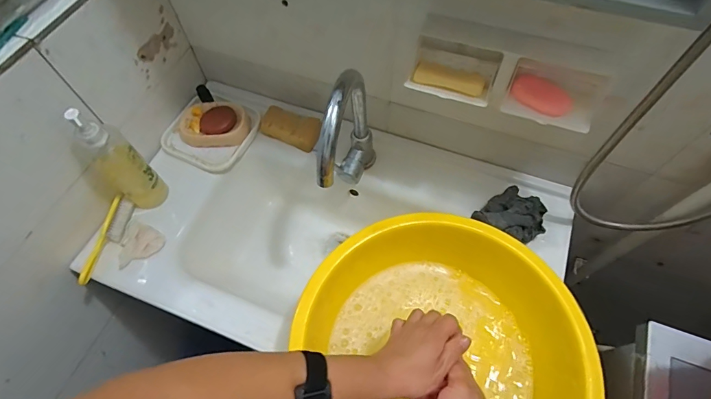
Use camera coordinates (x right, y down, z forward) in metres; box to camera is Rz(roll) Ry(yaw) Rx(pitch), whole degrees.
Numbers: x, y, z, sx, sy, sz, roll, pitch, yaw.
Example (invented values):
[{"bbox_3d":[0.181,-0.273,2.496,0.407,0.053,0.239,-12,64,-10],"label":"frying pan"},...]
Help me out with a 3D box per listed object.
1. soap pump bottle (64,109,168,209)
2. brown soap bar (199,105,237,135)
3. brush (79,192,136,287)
[{"bbox_3d":[-0.391,-0.060,0.640,0.053,0.260,0.062,36,68,18],"label":"soap pump bottle"},{"bbox_3d":[-0.276,-0.158,0.775,0.073,0.017,0.054,-15,92,-3],"label":"brown soap bar"},{"bbox_3d":[-0.440,0.067,0.671,0.036,0.022,0.157,14,63,8],"label":"brush"}]

